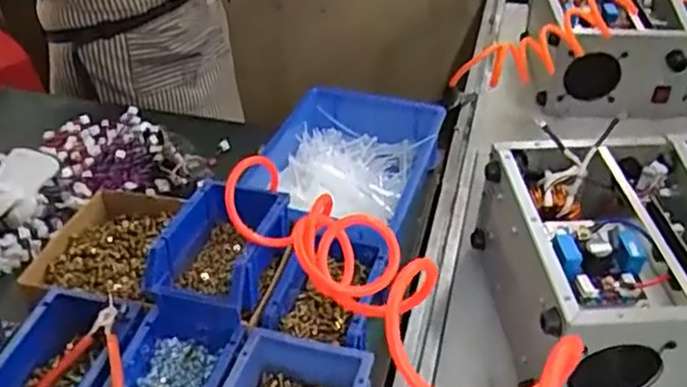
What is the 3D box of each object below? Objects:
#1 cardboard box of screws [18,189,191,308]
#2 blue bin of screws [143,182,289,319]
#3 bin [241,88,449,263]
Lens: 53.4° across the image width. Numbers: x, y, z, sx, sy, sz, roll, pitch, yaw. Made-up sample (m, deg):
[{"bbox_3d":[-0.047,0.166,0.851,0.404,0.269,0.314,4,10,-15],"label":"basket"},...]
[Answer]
[{"bbox_3d":[-0.270,0.074,0.803,0.145,0.052,0.183,3,39,4],"label":"cardboard box of screws"},{"bbox_3d":[-0.126,0.064,0.726,0.103,0.091,0.155,8,40,10],"label":"blue bin of screws"},{"bbox_3d":[0.005,-0.023,0.916,0.204,0.088,0.299,11,40,14],"label":"bin"}]

